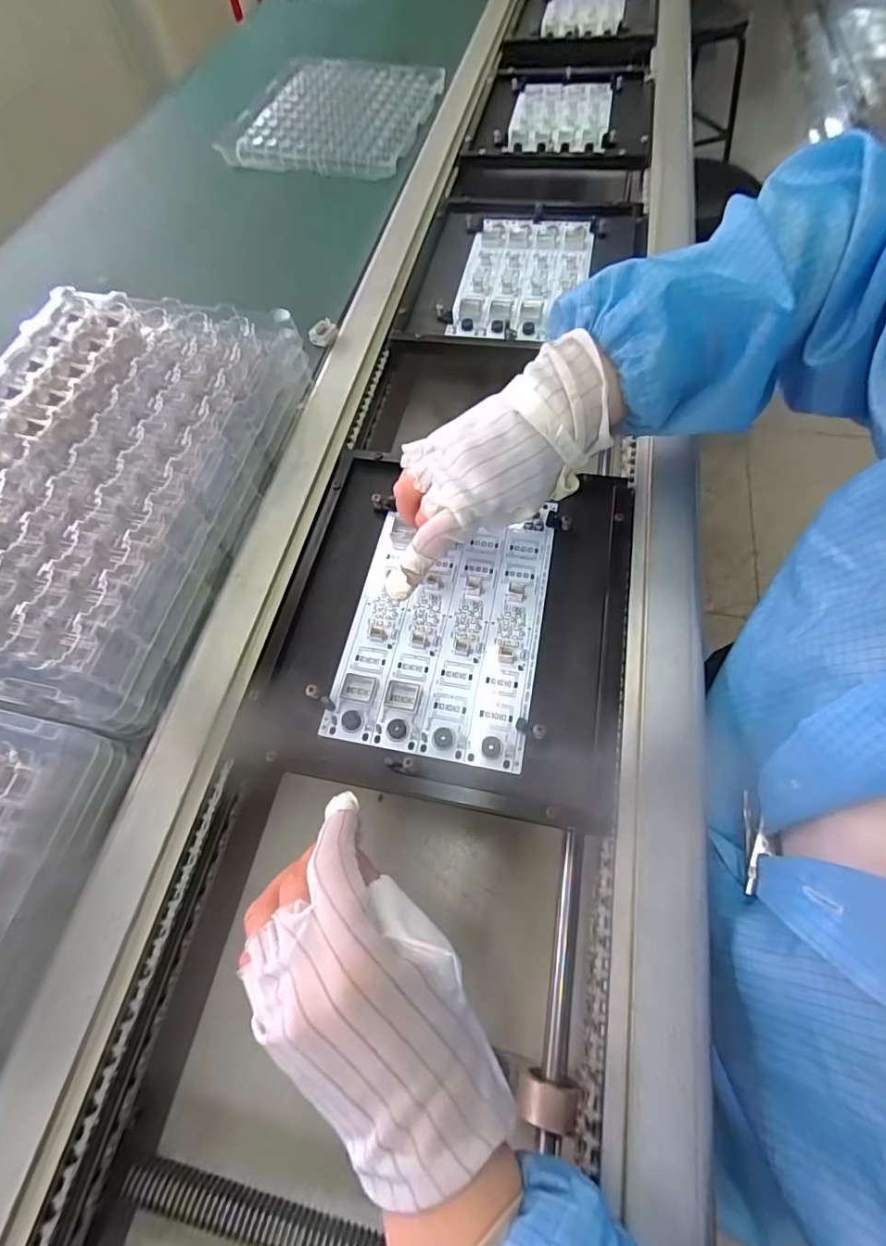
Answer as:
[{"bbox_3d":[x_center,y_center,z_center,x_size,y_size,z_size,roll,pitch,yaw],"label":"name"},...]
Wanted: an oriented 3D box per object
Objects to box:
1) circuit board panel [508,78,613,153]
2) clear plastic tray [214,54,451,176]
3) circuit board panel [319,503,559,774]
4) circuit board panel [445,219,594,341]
[{"bbox_3d":[0.160,-0.689,0.696,0.126,0.012,0.197,9,64,10],"label":"circuit board panel"},{"bbox_3d":[-0.150,-0.694,0.703,0.249,0.026,0.281,7,63,9],"label":"clear plastic tray"},{"bbox_3d":[0.003,-0.001,0.360,0.126,0.007,0.184,10,64,7],"label":"circuit board panel"},{"bbox_3d":[0.084,-0.361,0.537,0.121,0.013,0.190,10,64,10],"label":"circuit board panel"}]

